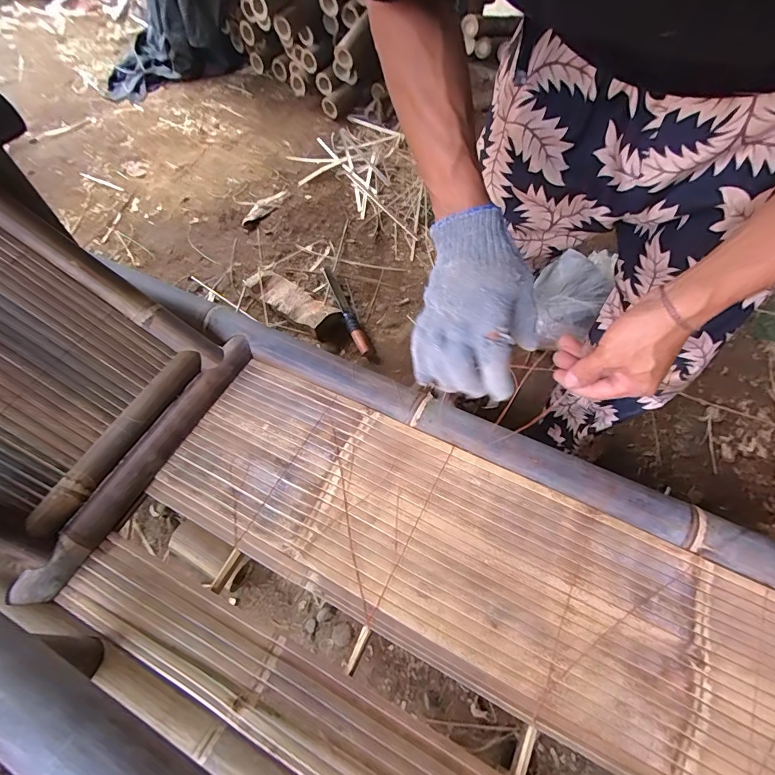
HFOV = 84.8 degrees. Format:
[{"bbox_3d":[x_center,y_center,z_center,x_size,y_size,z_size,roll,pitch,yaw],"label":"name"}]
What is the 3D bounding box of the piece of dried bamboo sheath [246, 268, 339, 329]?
[{"bbox_3d":[-0.283,-0.260,1.235,0.302,0.051,0.117,34,65,19],"label":"piece of dried bamboo sheath"}]

